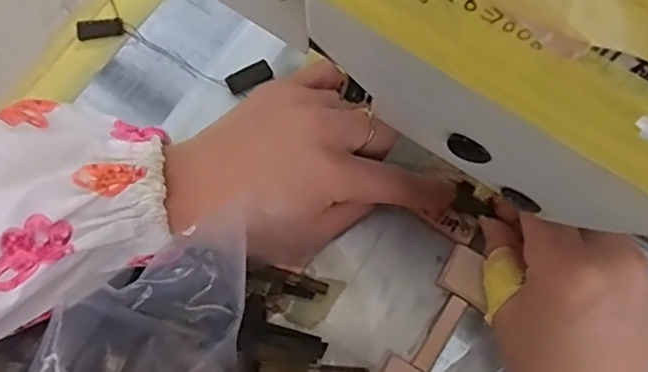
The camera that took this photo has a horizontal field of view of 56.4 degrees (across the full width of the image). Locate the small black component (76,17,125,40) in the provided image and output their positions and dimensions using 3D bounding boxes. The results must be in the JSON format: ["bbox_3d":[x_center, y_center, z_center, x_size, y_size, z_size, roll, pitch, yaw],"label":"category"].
[{"bbox_3d":[-0.120,-0.085,0.323,0.025,0.004,0.011,-8,76,-4],"label":"small black component"}]

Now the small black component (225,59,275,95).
[{"bbox_3d":[-0.039,-0.057,0.315,0.024,0.004,0.010,-26,78,-8],"label":"small black component"}]

